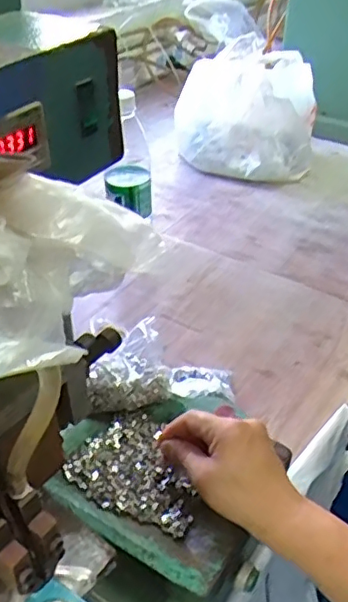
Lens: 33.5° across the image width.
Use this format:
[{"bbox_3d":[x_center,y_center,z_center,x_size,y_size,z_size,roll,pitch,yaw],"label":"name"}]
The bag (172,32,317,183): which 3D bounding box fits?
[{"bbox_3d":[0.122,-0.328,0.992,0.242,0.209,0.111,6,39,8],"label":"bag"}]

